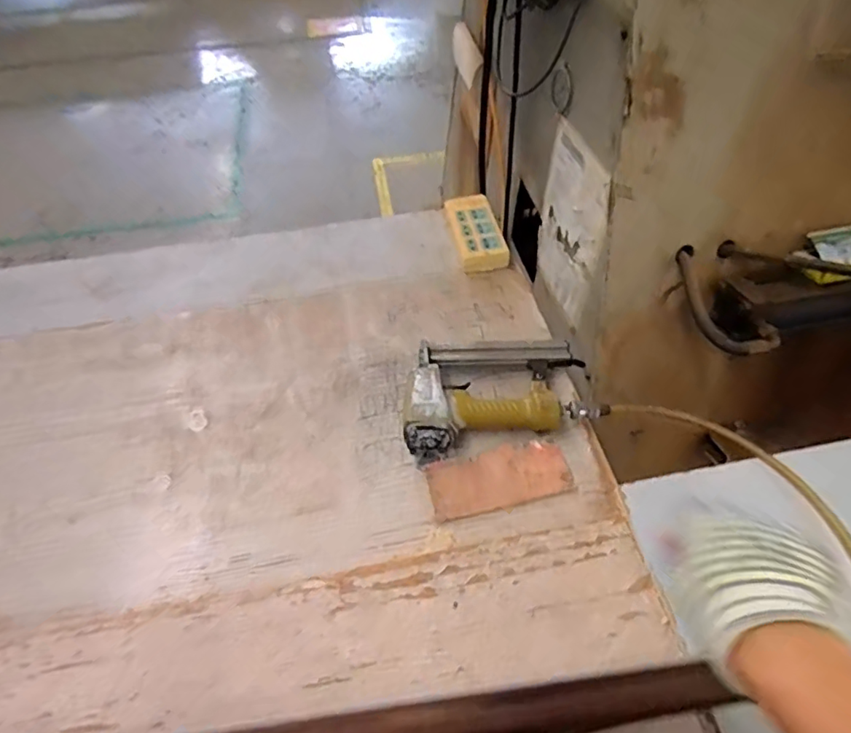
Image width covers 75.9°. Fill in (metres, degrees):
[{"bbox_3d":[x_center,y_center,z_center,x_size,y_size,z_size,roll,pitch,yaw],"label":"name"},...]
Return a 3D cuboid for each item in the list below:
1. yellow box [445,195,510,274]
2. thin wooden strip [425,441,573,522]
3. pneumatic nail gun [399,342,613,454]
[{"bbox_3d":[0.088,-0.233,0.939,0.076,0.035,0.172,-11,53,-4],"label":"yellow box"},{"bbox_3d":[0.090,0.136,0.669,0.171,0.010,0.073,-13,54,-6],"label":"thin wooden strip"},{"bbox_3d":[0.090,0.019,0.724,0.255,0.059,0.160,-10,53,-4],"label":"pneumatic nail gun"}]

